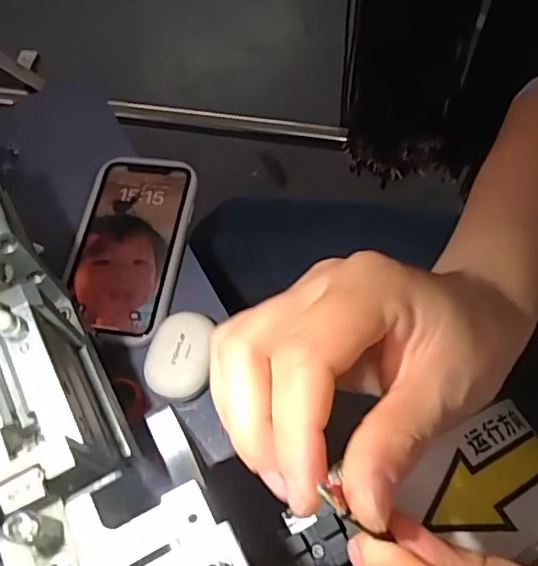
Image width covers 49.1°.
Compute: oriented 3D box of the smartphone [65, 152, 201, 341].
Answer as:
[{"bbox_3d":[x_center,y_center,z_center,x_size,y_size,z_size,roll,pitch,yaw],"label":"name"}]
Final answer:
[{"bbox_3d":[-0.106,-0.030,0.444,0.082,0.009,0.152,8,65,7],"label":"smartphone"}]

